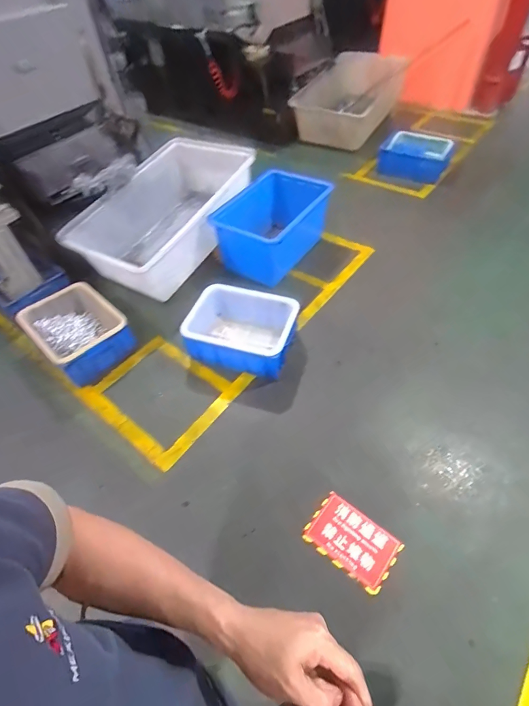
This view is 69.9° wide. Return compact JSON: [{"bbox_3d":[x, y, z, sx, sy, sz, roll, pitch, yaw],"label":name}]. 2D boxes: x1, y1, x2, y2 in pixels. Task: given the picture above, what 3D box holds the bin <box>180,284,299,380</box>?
[{"bbox_3d":[-0.116,-0.104,1.802,0.533,0.205,0.367,6,52,9],"label":"bin"}]

